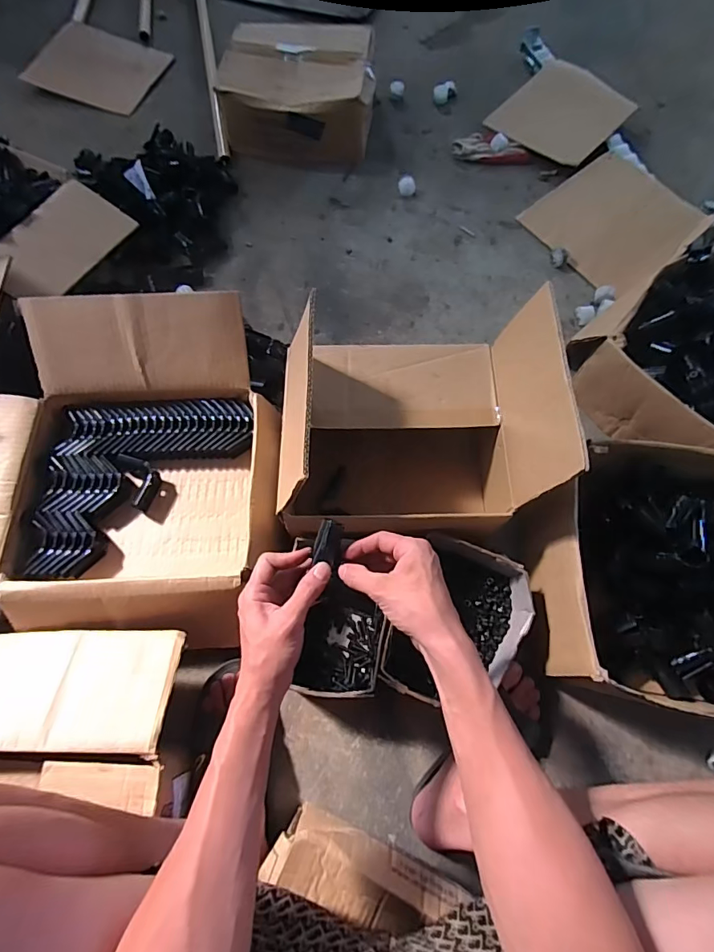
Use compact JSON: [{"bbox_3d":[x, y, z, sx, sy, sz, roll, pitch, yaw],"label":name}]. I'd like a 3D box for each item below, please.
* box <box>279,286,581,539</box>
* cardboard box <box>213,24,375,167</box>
[{"bbox_3d":[0.072,-0.064,0.674,0.352,0.280,0.278,0,69,1],"label":"box"},{"bbox_3d":[-0.128,-0.859,1.046,0.331,0.128,0.277,6,69,3],"label":"cardboard box"}]

